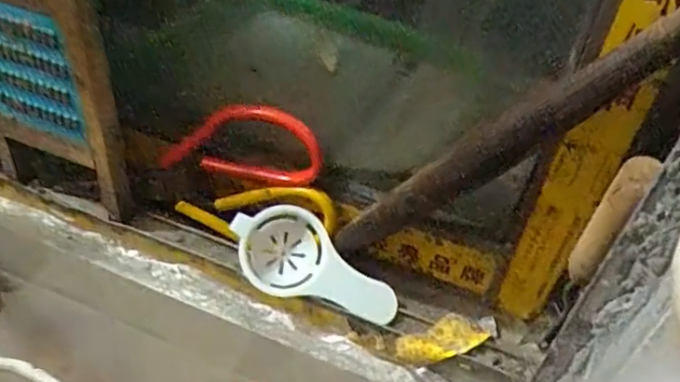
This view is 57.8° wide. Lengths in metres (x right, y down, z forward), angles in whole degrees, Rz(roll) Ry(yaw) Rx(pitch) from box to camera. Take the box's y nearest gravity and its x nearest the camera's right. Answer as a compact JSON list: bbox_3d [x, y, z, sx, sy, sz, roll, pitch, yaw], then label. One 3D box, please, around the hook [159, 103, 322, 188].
[{"bbox_3d":[-0.066,-0.032,0.403,0.106,0.059,0.012,11,47,7],"label":"hook"}]

